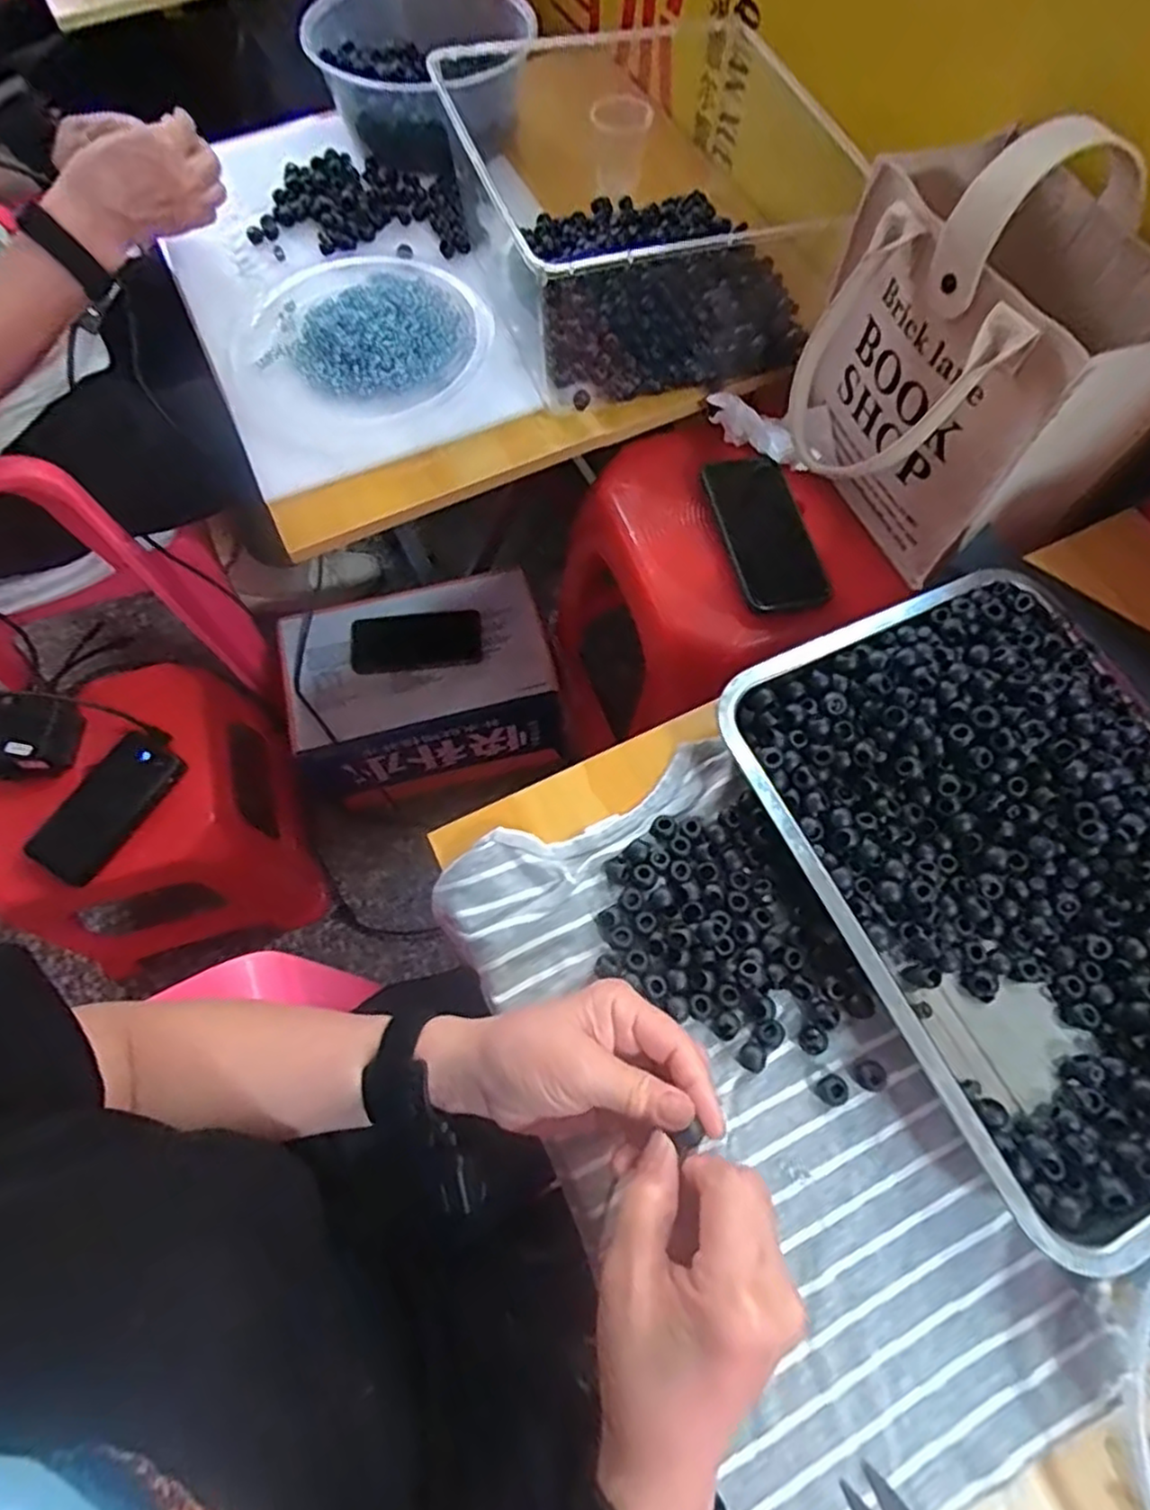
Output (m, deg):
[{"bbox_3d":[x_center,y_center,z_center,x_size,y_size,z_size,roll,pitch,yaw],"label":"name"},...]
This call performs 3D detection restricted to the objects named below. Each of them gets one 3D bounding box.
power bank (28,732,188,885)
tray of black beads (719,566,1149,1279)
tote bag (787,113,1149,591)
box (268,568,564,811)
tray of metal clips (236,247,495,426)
[{"bbox_3d":[-0.481,0.054,0.721,0.079,0.024,0.158,29,71,11],"label":"power bank"},{"bbox_3d":[0.263,0.061,0.411,0.241,0.054,0.340,-24,70,-9],"label":"tray of black beads"},{"bbox_3d":[0.283,-0.289,0.530,0.175,0.246,0.234,-28,71,-11],"label":"tote bag"},{"bbox_3d":[-0.198,-0.083,0.944,0.324,0.158,0.224,-15,69,-6],"label":"box"},{"bbox_3d":[-0.191,-0.396,0.653,0.219,0.048,0.208,-42,74,-15],"label":"tray of metal clips"}]

